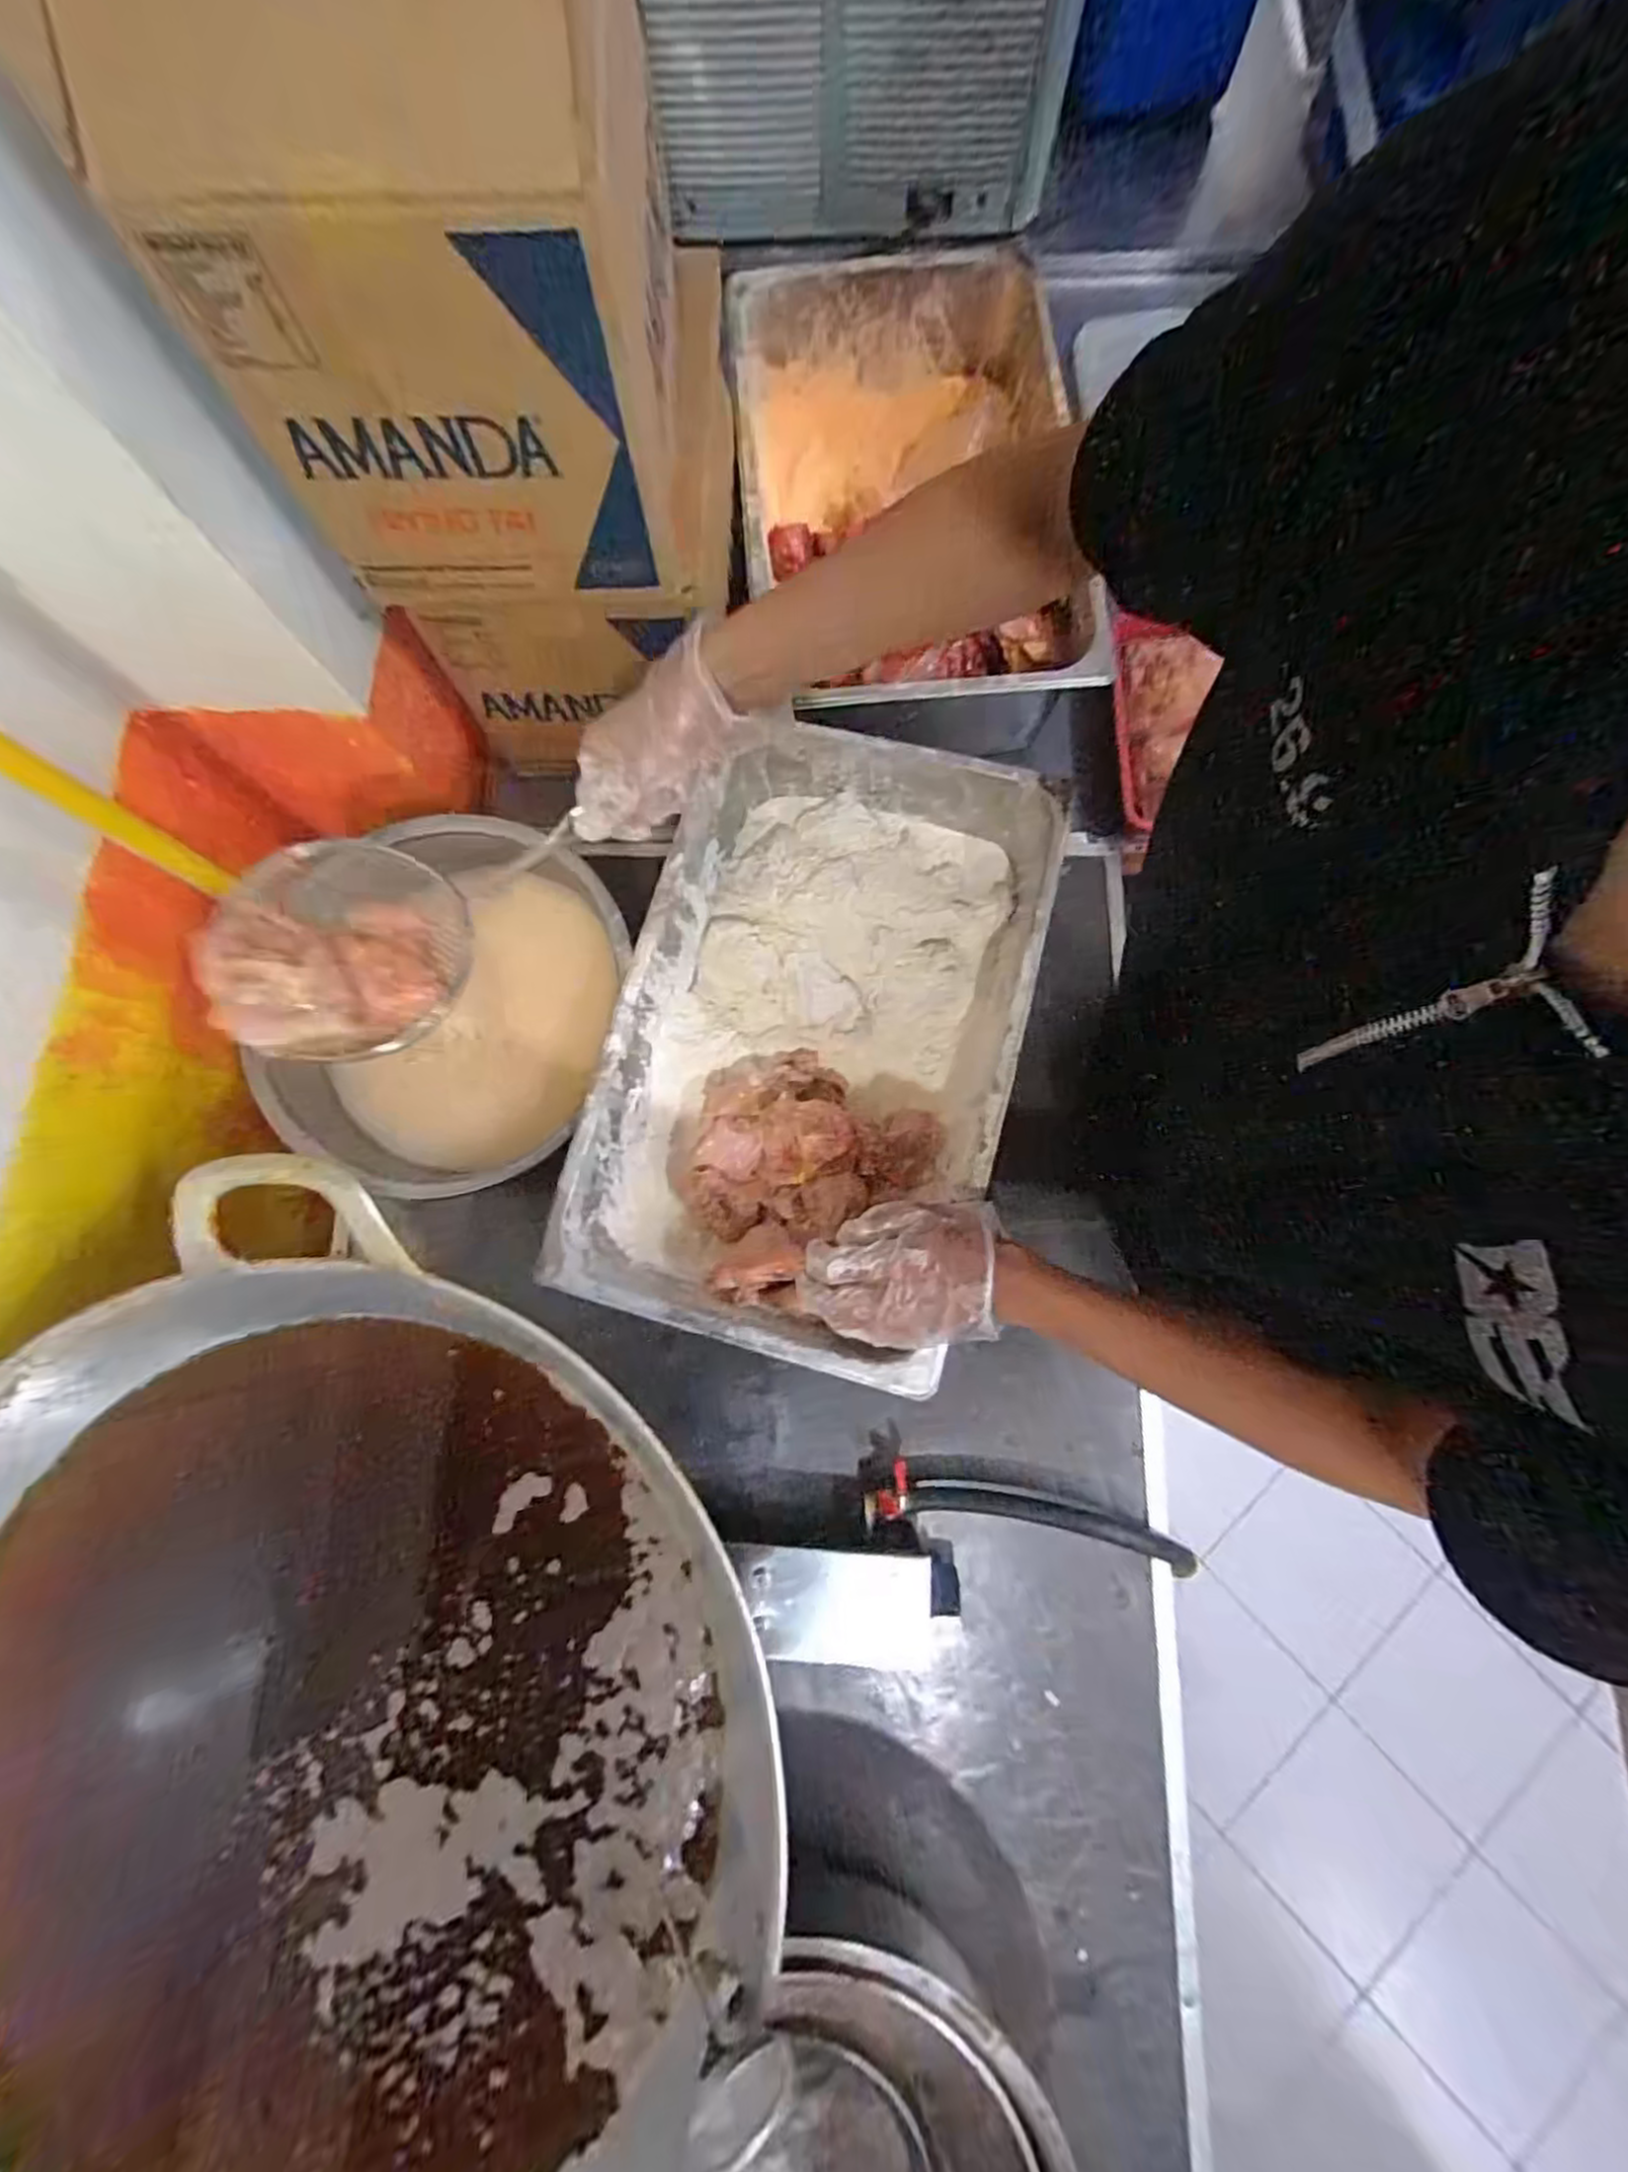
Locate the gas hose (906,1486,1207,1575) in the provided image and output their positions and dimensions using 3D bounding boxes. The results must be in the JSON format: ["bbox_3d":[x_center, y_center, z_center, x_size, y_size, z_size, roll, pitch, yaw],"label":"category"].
[{"bbox_3d":[0.207,0.377,0.616,0.260,0.040,0.031,12,80,3],"label":"gas hose"}]

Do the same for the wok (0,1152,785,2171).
[{"bbox_3d":[-0.294,0.376,0.416,0.509,0.202,0.539,0,79,1],"label":"wok"}]

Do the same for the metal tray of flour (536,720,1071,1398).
[{"bbox_3d":[0.002,-0.041,0.650,0.324,0.142,0.516,13,80,3],"label":"metal tray of flour"}]

